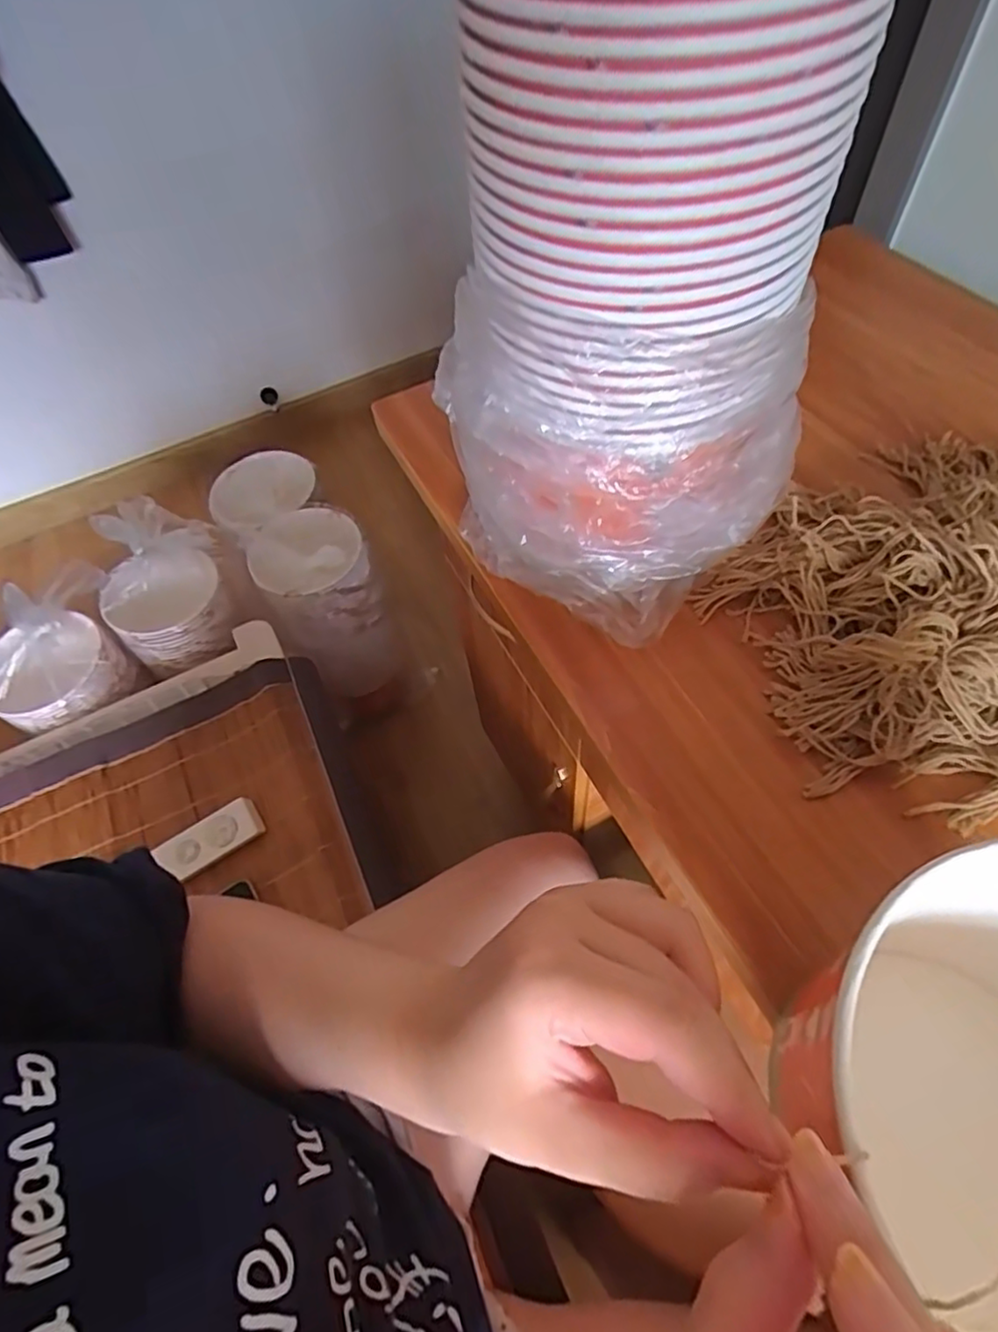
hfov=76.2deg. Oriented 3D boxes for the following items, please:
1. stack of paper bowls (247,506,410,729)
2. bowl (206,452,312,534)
[{"bbox_3d":[-0.266,-0.064,1.072,0.167,0.357,0.172,-25,60,-11],"label":"stack of paper bowls"},{"bbox_3d":[-0.396,-0.285,1.036,0.154,0.050,0.159,-2,58,3],"label":"bowl"}]

